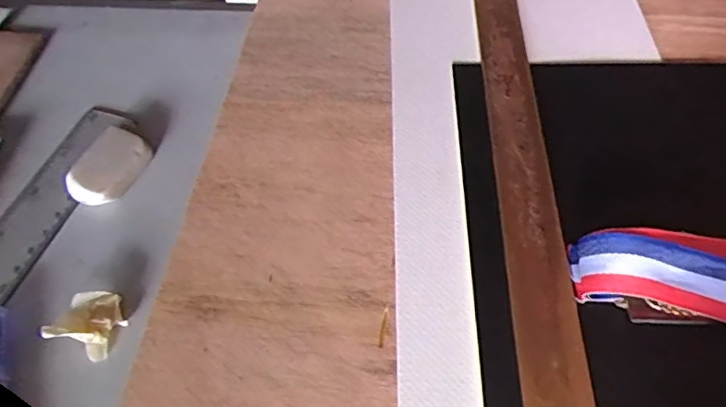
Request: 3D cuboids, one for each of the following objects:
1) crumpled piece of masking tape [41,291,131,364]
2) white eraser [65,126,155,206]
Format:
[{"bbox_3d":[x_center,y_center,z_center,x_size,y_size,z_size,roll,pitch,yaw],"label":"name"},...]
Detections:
[{"bbox_3d":[-0.110,0.047,0.218,0.020,0.013,0.026,23,59,18],"label":"crumpled piece of masking tape"},{"bbox_3d":[-0.122,-0.017,0.262,0.026,0.012,0.040,18,58,15],"label":"white eraser"}]

